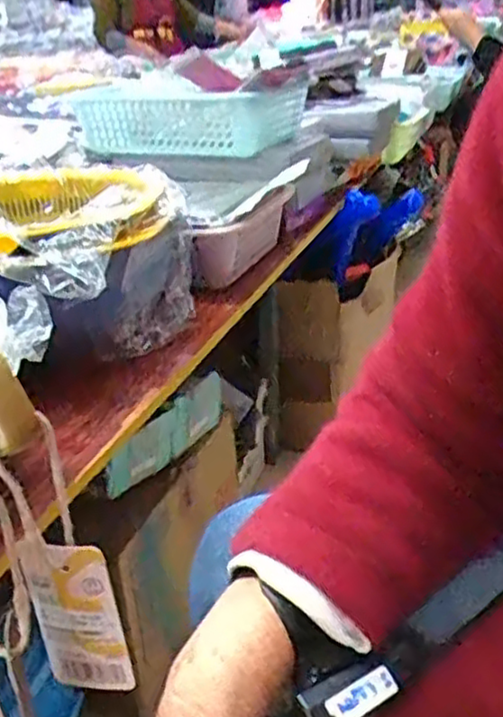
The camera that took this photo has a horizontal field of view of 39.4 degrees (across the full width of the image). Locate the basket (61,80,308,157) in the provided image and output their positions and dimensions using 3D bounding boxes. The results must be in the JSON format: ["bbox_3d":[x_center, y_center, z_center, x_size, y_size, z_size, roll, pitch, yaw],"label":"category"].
[{"bbox_3d":[-0.080,-0.320,0.928,0.259,0.072,0.191,12,31,28],"label":"basket"}]

